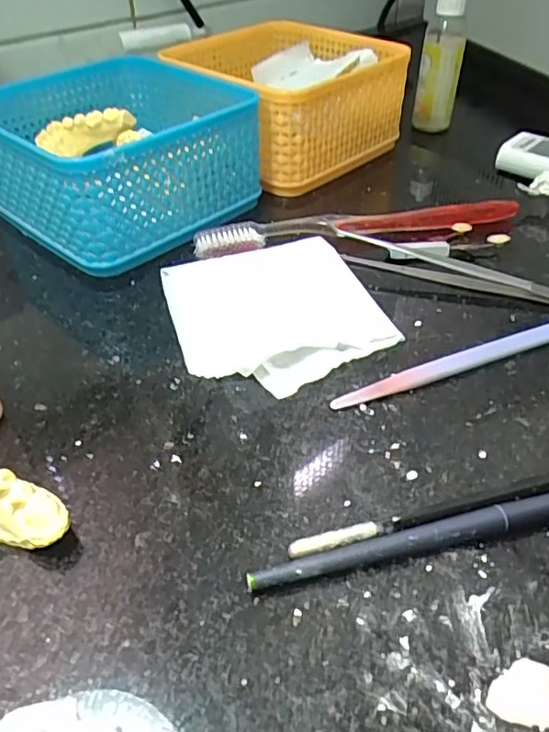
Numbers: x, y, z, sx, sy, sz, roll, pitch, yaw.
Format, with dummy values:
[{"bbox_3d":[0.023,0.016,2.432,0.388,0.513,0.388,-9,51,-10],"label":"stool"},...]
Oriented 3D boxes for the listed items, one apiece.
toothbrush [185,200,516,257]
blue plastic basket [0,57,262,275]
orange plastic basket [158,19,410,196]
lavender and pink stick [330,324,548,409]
[{"bbox_3d":[0.048,-0.081,0.324,0.185,0.011,0.020,-7,43,-8],"label":"toothbrush"},{"bbox_3d":[-0.093,-0.128,0.338,0.135,0.054,0.135,-34,53,-31],"label":"blue plastic basket"},{"bbox_3d":[0.004,-0.189,0.403,0.130,0.062,0.134,-33,52,-31],"label":"orange plastic basket"},{"bbox_3d":[0.089,-0.004,0.251,0.138,0.006,0.010,-16,45,-17],"label":"lavender and pink stick"}]

